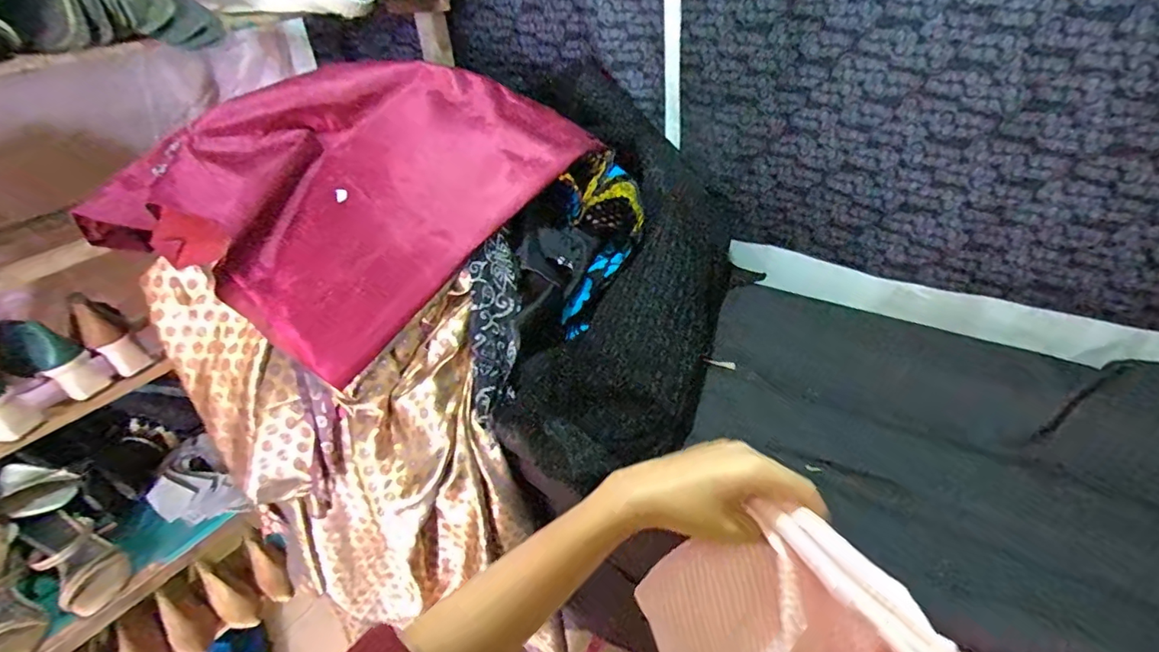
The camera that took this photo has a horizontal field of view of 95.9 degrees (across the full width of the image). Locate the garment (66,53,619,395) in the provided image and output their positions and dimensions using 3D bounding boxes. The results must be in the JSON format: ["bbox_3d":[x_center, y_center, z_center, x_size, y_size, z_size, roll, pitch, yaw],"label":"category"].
[{"bbox_3d":[-0.342,-0.221,0.812,0.492,0.248,0.568,23,45,30],"label":"garment"}]

